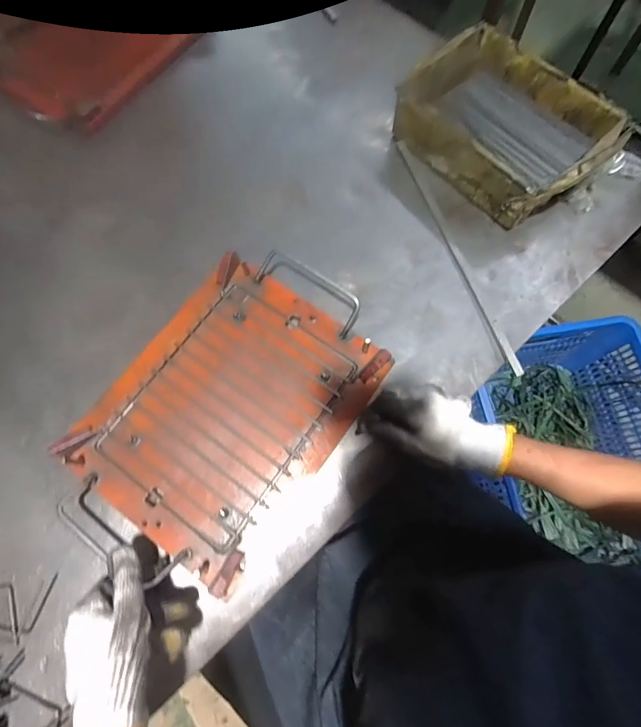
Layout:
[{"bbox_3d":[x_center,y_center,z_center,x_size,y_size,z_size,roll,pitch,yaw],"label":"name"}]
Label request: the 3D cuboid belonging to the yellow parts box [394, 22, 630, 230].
[{"bbox_3d":[0.236,-0.309,0.521,0.171,0.077,0.247,-37,75,-10],"label":"yellow parts box"}]

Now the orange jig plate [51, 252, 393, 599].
[{"bbox_3d":[-0.096,0.048,0.437,0.225,0.022,0.299,35,76,11],"label":"orange jig plate"}]

